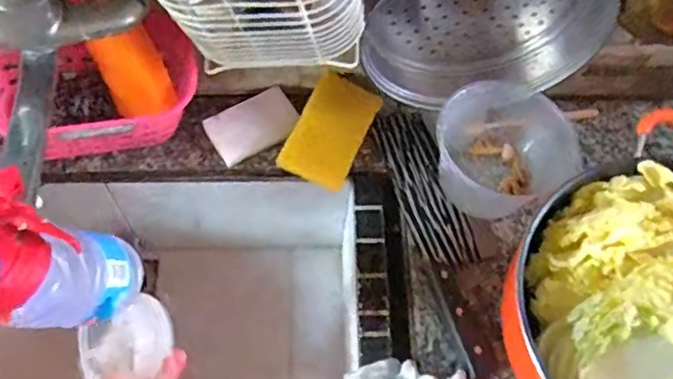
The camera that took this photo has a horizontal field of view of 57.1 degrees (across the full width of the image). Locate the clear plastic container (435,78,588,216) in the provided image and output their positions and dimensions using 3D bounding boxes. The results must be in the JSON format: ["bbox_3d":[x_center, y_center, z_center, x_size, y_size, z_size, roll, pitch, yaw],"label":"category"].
[{"bbox_3d":[0.181,-0.045,0.676,0.127,0.096,0.105,-14,63,-8],"label":"clear plastic container"}]

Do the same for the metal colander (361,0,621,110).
[{"bbox_3d":[0.148,-0.163,0.611,0.229,0.216,0.058,-5,62,-3],"label":"metal colander"}]

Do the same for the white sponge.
[{"bbox_3d":[-0.094,-0.074,0.706,0.099,0.026,0.065,-23,65,-13],"label":"white sponge"}]

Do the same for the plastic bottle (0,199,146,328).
[{"bbox_3d":[-0.186,0.052,0.416,0.058,0.184,0.057,34,88,16],"label":"plastic bottle"}]

